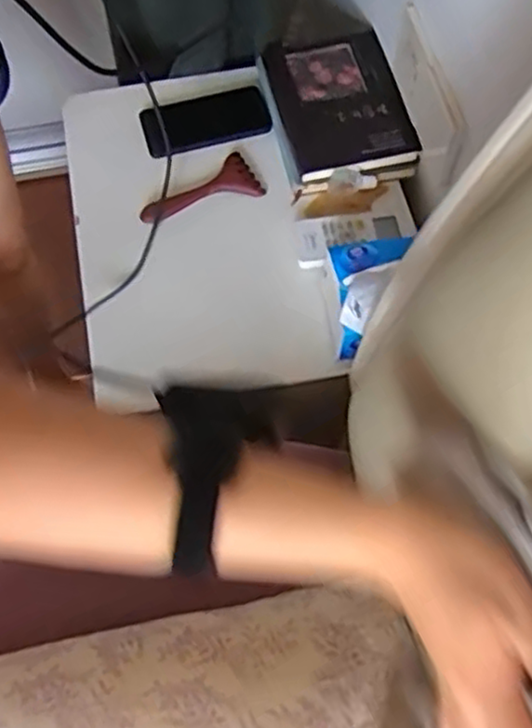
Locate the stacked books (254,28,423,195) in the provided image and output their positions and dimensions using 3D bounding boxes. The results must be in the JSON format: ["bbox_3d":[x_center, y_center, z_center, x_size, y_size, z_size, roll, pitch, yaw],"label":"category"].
[{"bbox_3d":[0.081,-0.309,0.840,0.149,0.033,0.215,-12,66,-4],"label":"stacked books"}]

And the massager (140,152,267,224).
[{"bbox_3d":[-0.077,-0.194,0.802,0.141,0.028,0.060,-29,68,-12],"label":"massager"}]

